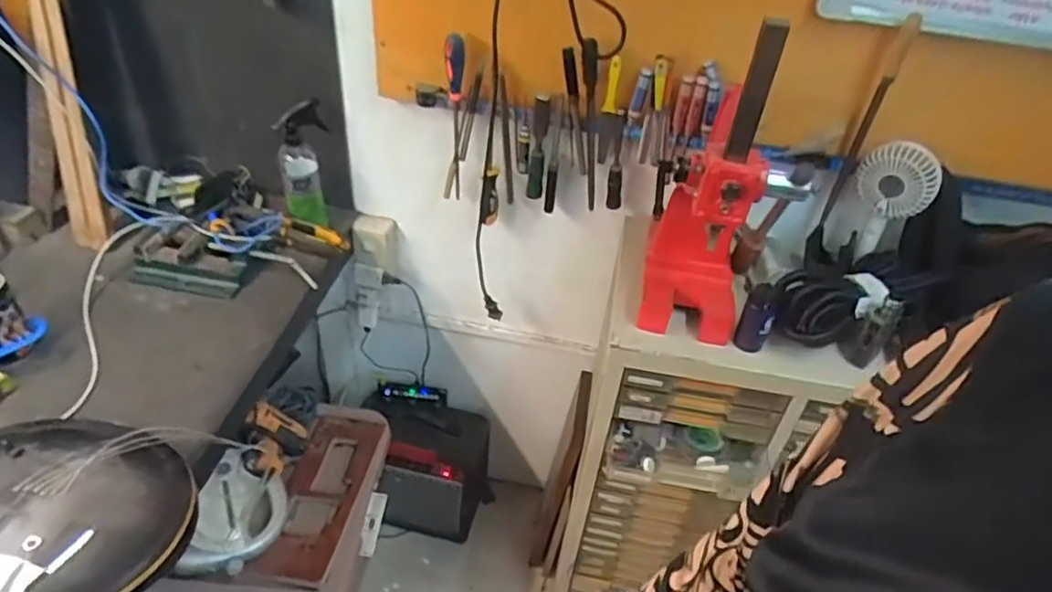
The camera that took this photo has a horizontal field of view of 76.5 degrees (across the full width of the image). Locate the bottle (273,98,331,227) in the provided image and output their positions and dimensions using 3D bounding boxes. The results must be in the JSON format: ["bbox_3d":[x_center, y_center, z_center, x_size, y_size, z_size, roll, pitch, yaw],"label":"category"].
[{"bbox_3d":[-0.388,-0.223,1.174,0.089,0.223,0.058,-11,44,-19],"label":"bottle"}]

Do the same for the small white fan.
[{"bbox_3d":[0.544,-0.139,1.006,0.106,0.180,0.062,21,43,16],"label":"small white fan"}]

